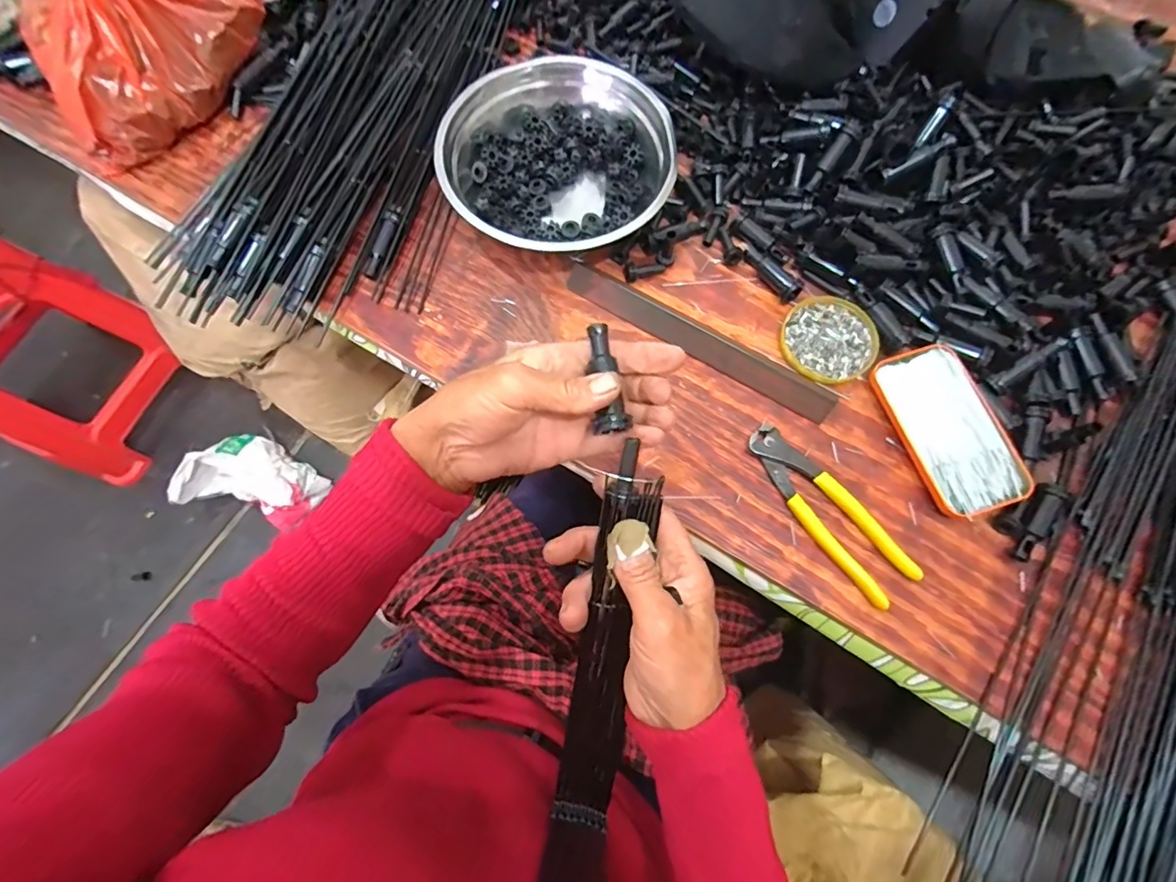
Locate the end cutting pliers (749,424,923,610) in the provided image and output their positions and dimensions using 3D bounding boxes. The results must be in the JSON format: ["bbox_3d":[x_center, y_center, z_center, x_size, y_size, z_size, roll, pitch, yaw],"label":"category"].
[{"bbox_3d":[0.197,0.055,0.420,0.048,0.014,0.162,-34,75,-8],"label":"end cutting pliers"}]

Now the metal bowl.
[{"bbox_3d":[-0.027,-0.269,0.495,0.219,0.065,0.204,18,74,7],"label":"metal bowl"}]

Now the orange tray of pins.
[{"bbox_3d":[0.303,-0.011,0.430,0.075,0.017,0.141,-17,73,-3],"label":"orange tray of pins"}]

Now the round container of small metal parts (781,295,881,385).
[{"bbox_3d":[0.222,-0.094,0.466,0.082,0.006,0.085,-1,73,2],"label":"round container of small metal parts"}]

